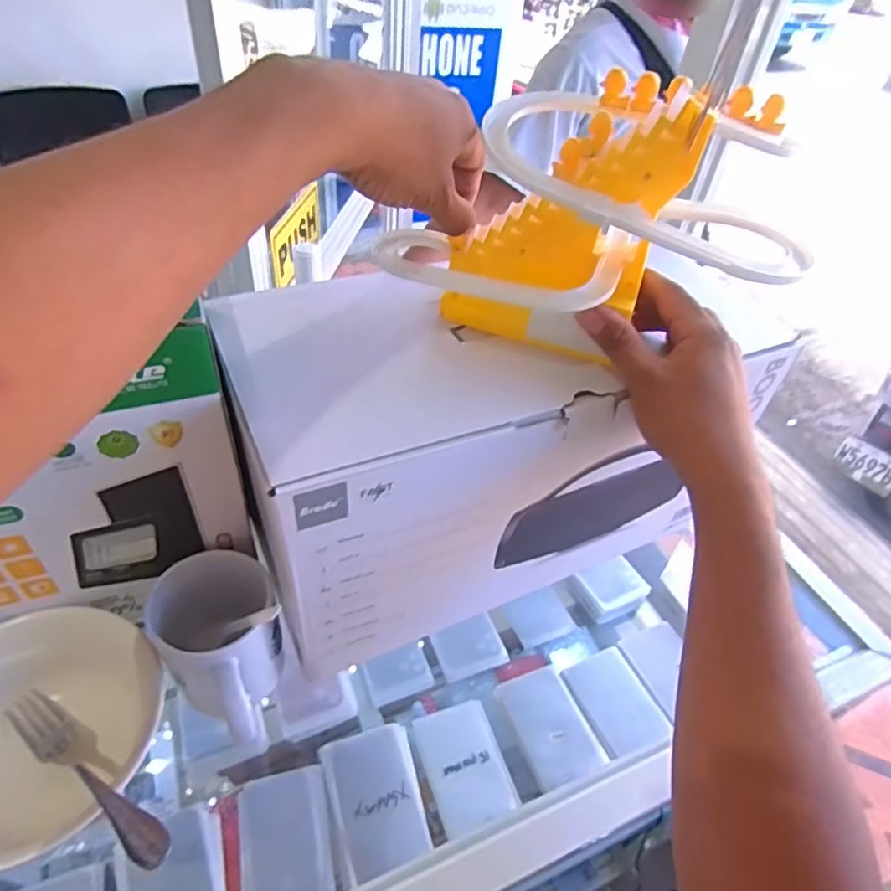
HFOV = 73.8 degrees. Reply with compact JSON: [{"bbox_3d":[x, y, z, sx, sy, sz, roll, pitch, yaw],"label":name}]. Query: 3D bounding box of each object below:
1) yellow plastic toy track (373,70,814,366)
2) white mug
[{"bbox_3d":[0.091,-0.141,0.378,0.245,0.156,0.098,18,45,11],"label":"yellow plastic toy track"},{"bbox_3d":[-0.154,0.145,0.425,0.083,0.086,0.120,-23,51,-27],"label":"white mug"}]

